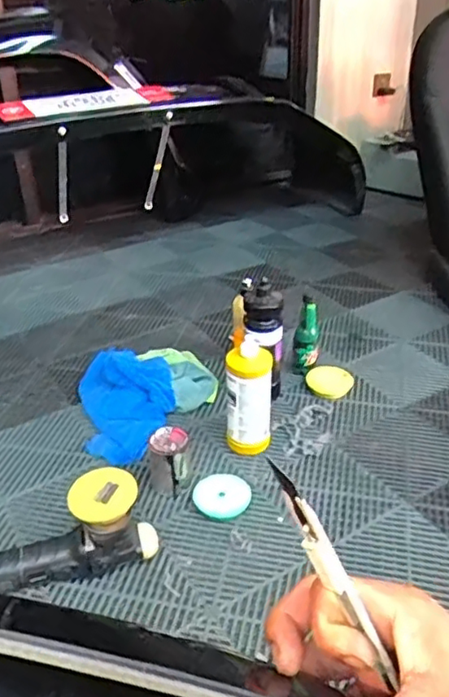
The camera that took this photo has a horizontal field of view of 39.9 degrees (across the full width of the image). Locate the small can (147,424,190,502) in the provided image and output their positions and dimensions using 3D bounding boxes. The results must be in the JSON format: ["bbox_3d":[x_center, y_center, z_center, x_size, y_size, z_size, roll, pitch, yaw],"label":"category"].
[{"bbox_3d":[-0.095,0.197,1.084,0.070,0.098,0.069,-5,33,-7],"label":"small can"}]

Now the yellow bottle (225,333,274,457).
[{"bbox_3d":[0.046,0.090,1.145,0.081,0.215,0.075,4,33,7],"label":"yellow bottle"}]

